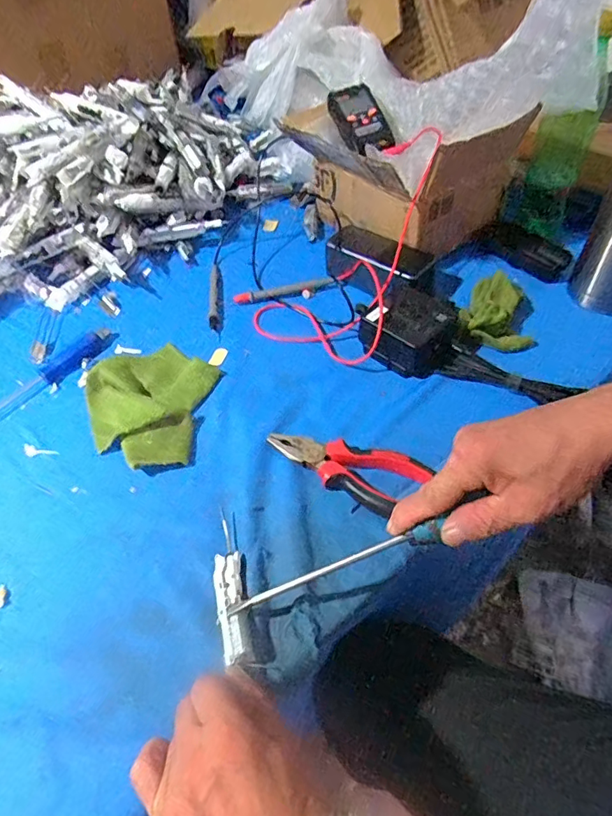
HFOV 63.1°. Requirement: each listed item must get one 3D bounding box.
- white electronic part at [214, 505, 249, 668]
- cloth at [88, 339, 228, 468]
[{"bbox_3d":[-0.059,0.131,0.382,0.022,0.009,0.120,-11,43,-4],"label":"white electronic part"},{"bbox_3d":[-0.164,-0.011,0.509,0.125,0.023,0.152,6,54,9],"label":"cloth"}]

